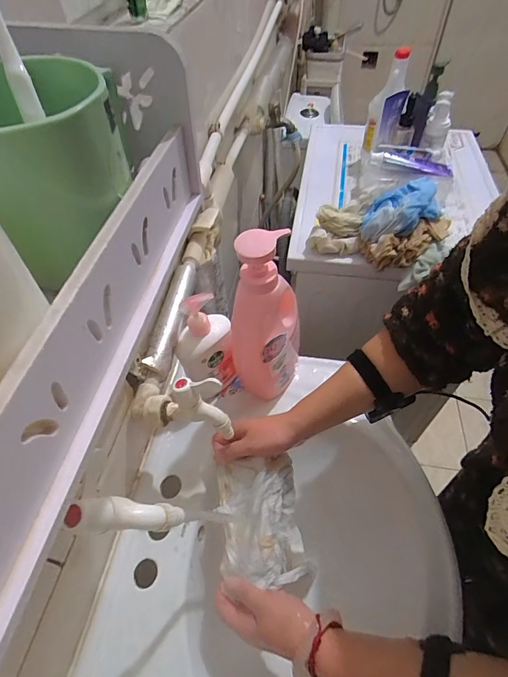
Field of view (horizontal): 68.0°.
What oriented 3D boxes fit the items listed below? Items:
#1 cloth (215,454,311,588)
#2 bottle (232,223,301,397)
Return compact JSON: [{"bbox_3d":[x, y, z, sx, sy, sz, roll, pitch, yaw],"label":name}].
[{"bbox_3d":[0.010,0.240,0.492,0.103,0.086,0.136,-8,52,-4],"label":"cloth"},{"bbox_3d":[0.017,-0.011,0.516,0.094,0.281,0.071,-12,53,-8],"label":"bottle"}]

